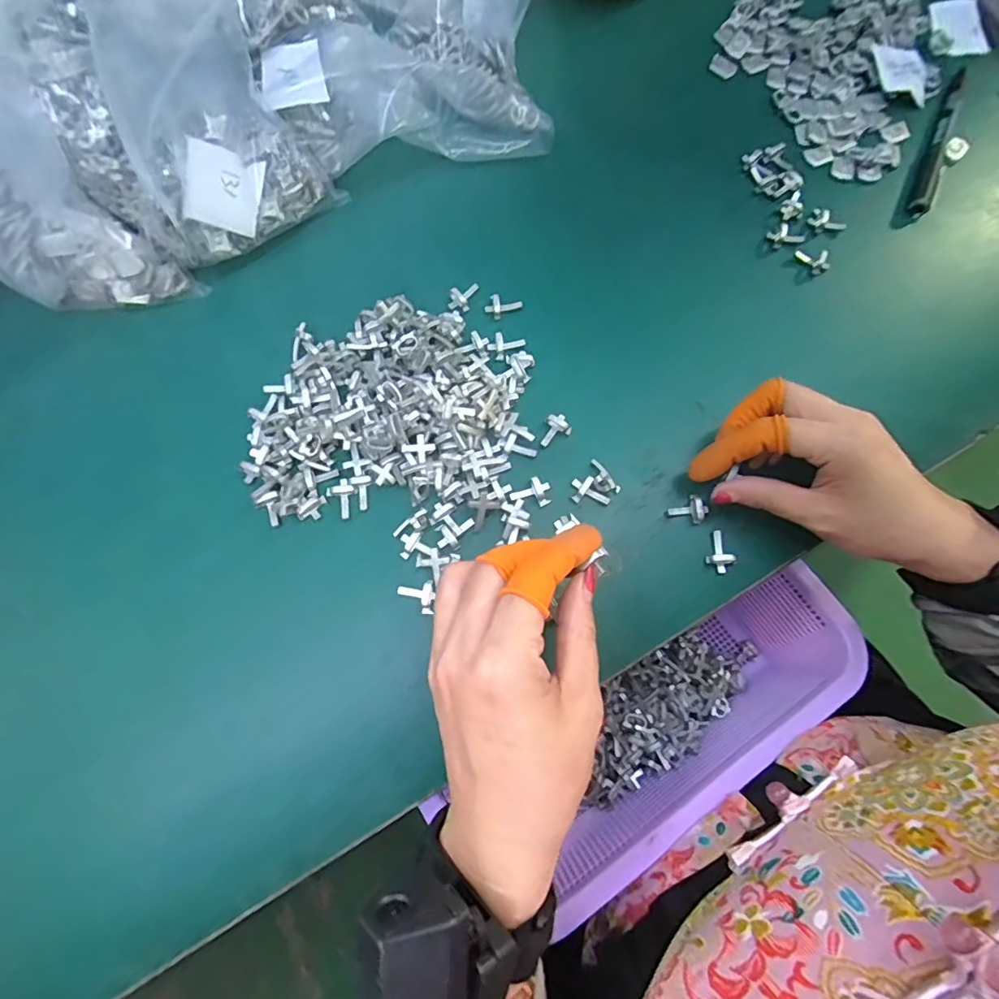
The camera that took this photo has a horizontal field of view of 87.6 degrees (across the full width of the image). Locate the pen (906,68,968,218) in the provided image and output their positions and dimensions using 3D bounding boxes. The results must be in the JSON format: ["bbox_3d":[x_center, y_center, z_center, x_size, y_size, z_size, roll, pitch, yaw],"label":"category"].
[{"bbox_3d":[0.334,-0.270,0.394,0.016,0.011,0.141,25,76,5],"label":"pen"}]

